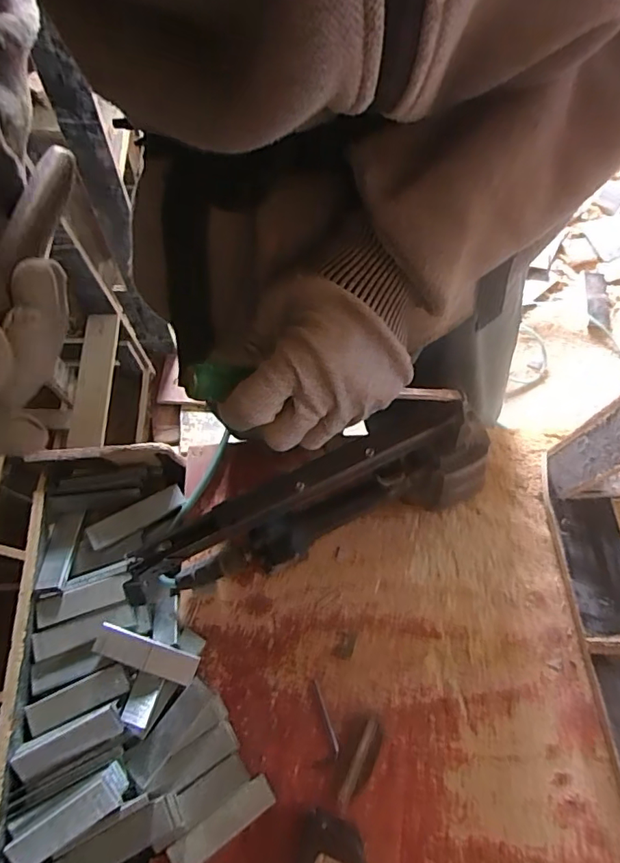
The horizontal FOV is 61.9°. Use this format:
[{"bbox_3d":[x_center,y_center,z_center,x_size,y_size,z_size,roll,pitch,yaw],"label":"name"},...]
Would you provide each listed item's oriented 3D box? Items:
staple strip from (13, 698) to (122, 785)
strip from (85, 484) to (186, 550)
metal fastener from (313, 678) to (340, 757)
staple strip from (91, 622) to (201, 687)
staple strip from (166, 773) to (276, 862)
[{"bbox_3d":[-0.224,0.289,0.479,0.101,0.009,0.030,-26,91,-3],"label":"staple strip"},{"bbox_3d":[-0.195,0.096,0.583,0.109,0.014,0.028,-28,70,-13],"label":"strip"},{"bbox_3d":[0.015,0.282,0.508,0.006,0.004,0.067,-18,68,-9],"label":"metal fastener"},{"bbox_3d":[-0.163,0.220,0.510,0.102,0.015,0.029,18,67,7],"label":"staple strip"},{"bbox_3d":[-0.080,0.359,0.471,0.101,0.004,0.027,-34,71,-15],"label":"staple strip"}]

